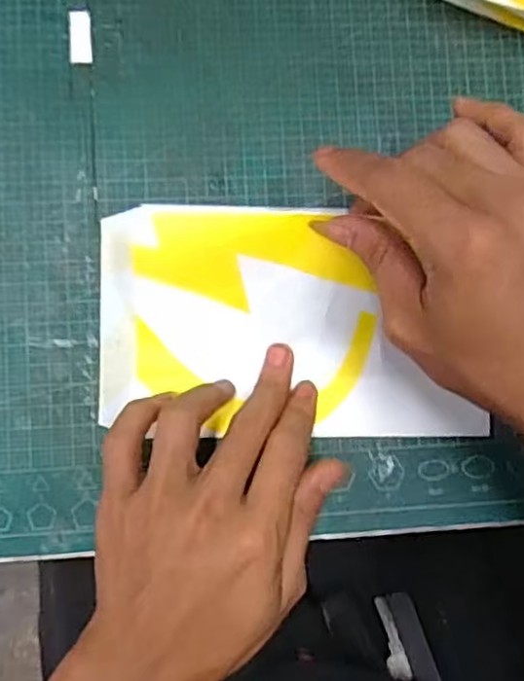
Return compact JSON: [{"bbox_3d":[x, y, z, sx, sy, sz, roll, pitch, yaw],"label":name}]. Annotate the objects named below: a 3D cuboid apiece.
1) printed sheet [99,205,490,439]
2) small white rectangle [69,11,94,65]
[{"bbox_3d":[0.012,-0.003,0.328,0.186,0.051,0.111,2,85,-6],"label":"printed sheet"},{"bbox_3d":[-0.093,-0.156,0.347,0.012,0.004,0.030,-4,86,-6],"label":"small white rectangle"}]

